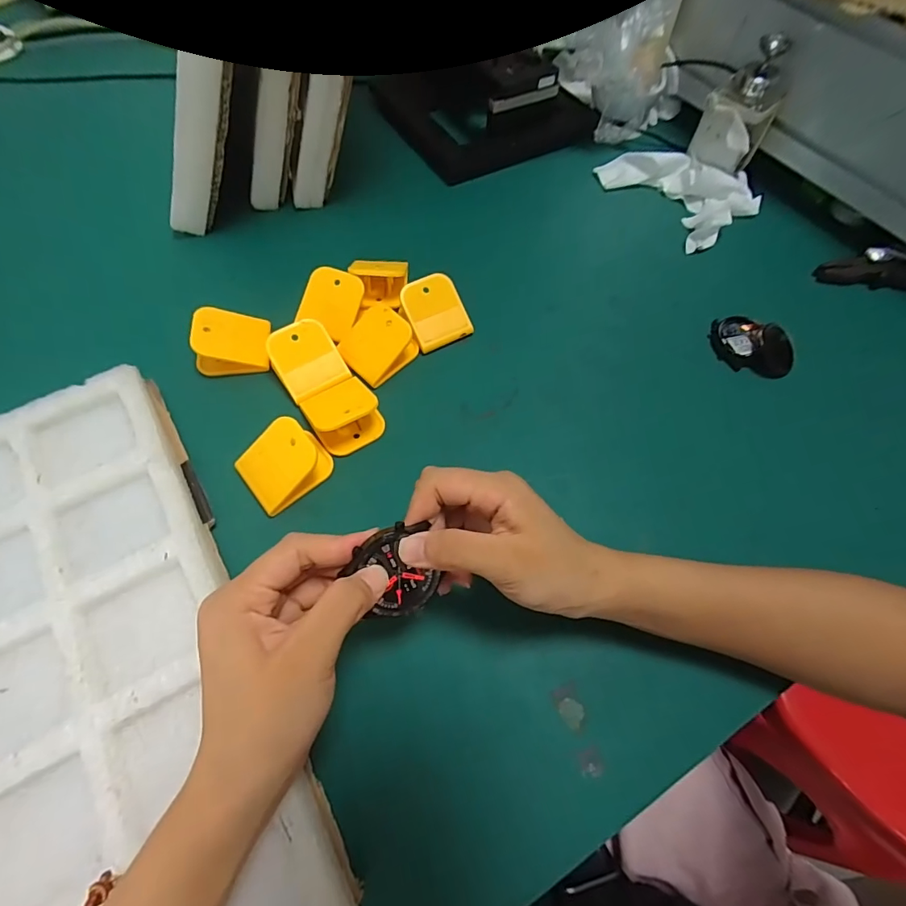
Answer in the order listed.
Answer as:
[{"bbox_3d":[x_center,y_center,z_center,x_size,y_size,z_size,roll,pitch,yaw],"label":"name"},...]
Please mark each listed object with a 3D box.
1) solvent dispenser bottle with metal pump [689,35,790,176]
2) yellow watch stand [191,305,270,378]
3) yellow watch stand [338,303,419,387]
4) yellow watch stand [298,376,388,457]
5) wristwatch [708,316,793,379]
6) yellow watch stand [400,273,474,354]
[{"bbox_3d":[0.275,-0.326,0.450,0.054,0.105,0.056,-40,70,-21],"label":"solvent dispenser bottle with metal pump"},{"bbox_3d":[-0.174,-0.089,0.367,0.051,0.035,0.045,-5,63,-4],"label":"yellow watch stand"},{"bbox_3d":[-0.061,-0.087,0.368,0.046,0.031,0.051,38,68,16],"label":"yellow watch stand"},{"bbox_3d":[-0.080,-0.031,0.339,0.048,0.030,0.052,-30,68,-15],"label":"yellow watch stand"},{"bbox_3d":[0.248,-0.089,0.390,0.067,0.021,0.048,37,68,16],"label":"wristwatch"},{"bbox_3d":[-0.014,-0.116,0.382,0.047,0.029,0.047,-24,66,-13],"label":"yellow watch stand"}]

